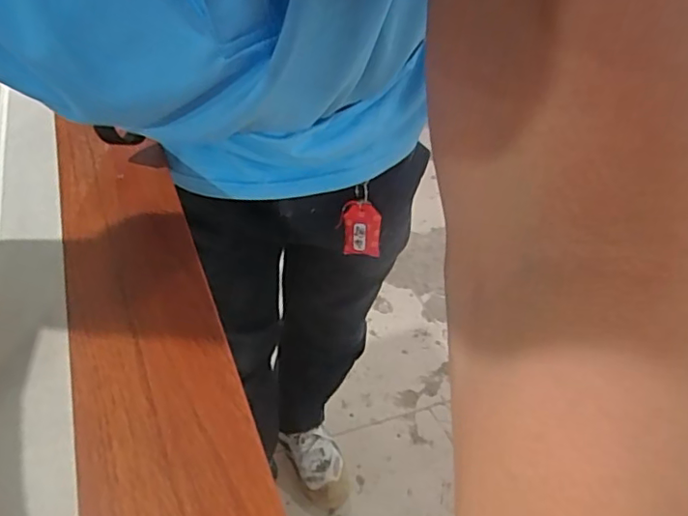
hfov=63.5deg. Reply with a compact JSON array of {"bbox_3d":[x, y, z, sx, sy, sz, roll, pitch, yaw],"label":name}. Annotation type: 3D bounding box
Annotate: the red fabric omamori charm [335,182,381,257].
[{"bbox_3d":[0.019,-0.045,0.677,0.051,0.088,0.007,8,24,12],"label":"red fabric omamori charm"}]

